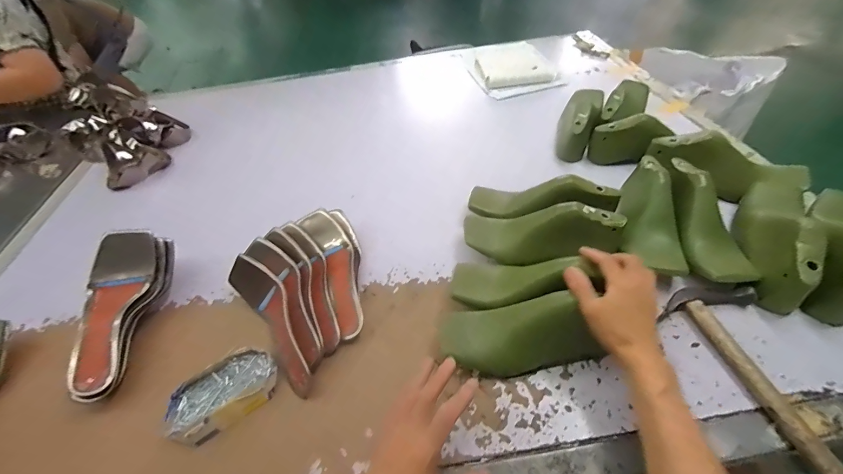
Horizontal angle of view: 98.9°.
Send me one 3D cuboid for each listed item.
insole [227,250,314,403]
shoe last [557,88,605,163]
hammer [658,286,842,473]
[{"bbox_3d":[-0.208,0.111,0.511,0.056,0.060,0.224,-34,53,-23],"label":"insole"},{"bbox_3d":[0.347,-0.268,0.780,0.076,0.089,0.235,17,51,20],"label":"shoe last"},{"bbox_3d":[0.413,0.148,0.429,0.114,0.025,0.225,-17,48,-10],"label":"hammer"}]

